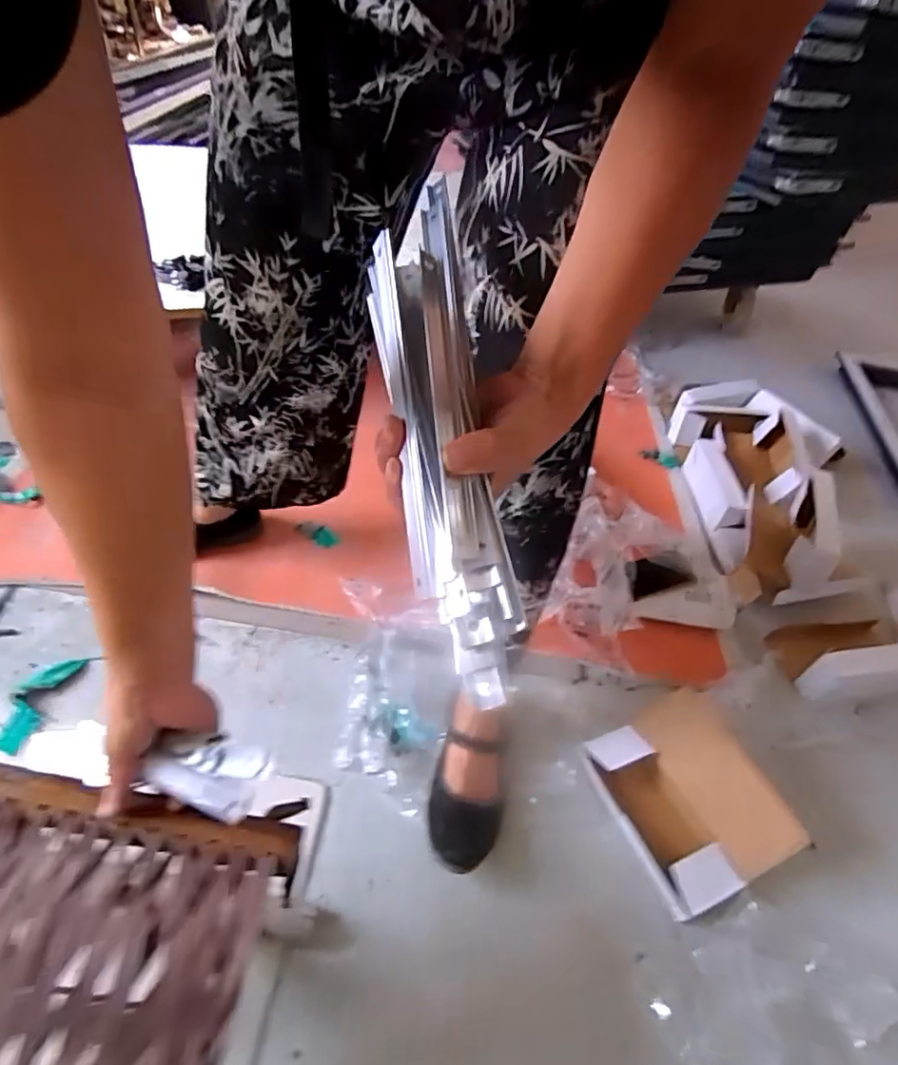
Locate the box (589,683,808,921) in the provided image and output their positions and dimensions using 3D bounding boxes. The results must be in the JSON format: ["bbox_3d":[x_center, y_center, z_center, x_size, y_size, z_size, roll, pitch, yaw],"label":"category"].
[{"bbox_3d":[0.290,0.341,0.753,0.193,0.110,0.224,-12,47,-19],"label":"box"}]

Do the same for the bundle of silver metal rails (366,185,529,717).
[{"bbox_3d":[-0.004,-0.046,0.328,0.059,0.035,0.272,-5,76,-13],"label":"bundle of silver metal rails"}]

